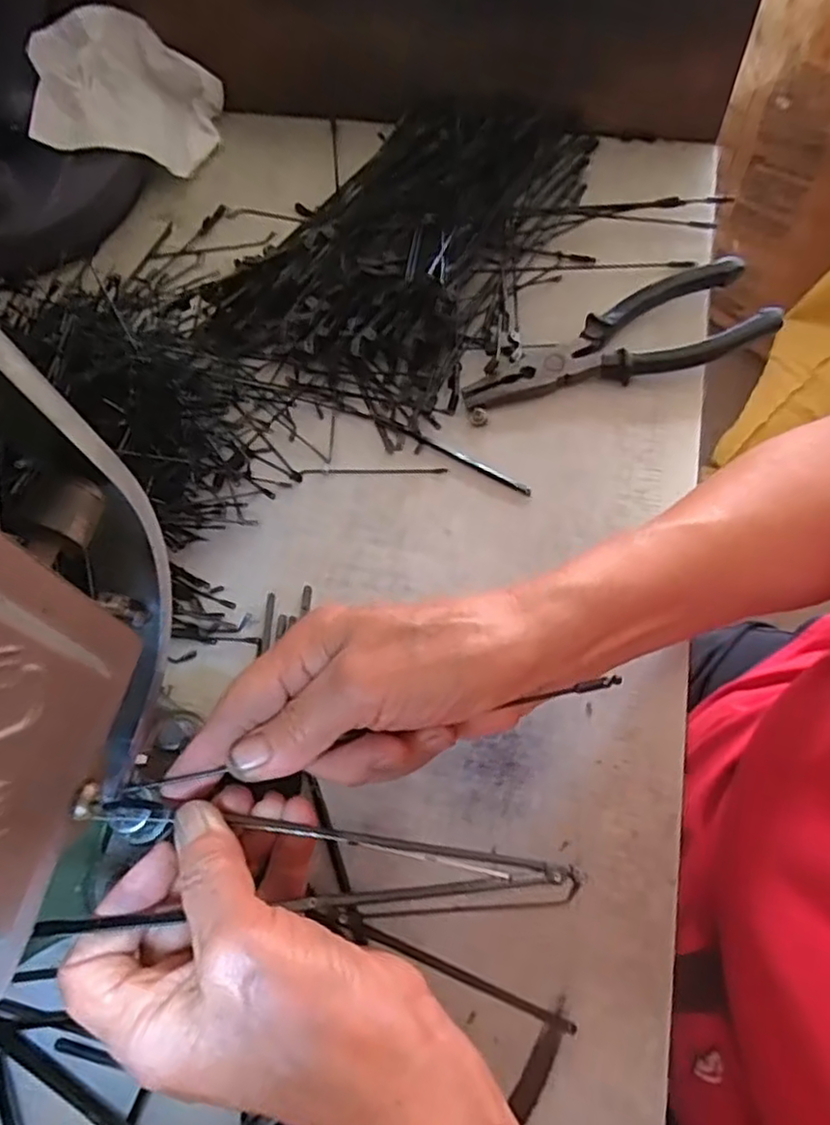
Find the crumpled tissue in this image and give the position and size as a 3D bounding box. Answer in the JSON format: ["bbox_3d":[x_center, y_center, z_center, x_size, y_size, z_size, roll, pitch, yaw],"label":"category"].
[{"bbox_3d":[-0.196,-0.319,0.479,0.120,0.069,0.095,-13,65,-3],"label":"crumpled tissue"}]

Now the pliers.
[{"bbox_3d":[0.117,-0.122,0.396,0.178,0.025,0.056,-21,66,-7],"label":"pliers"}]

